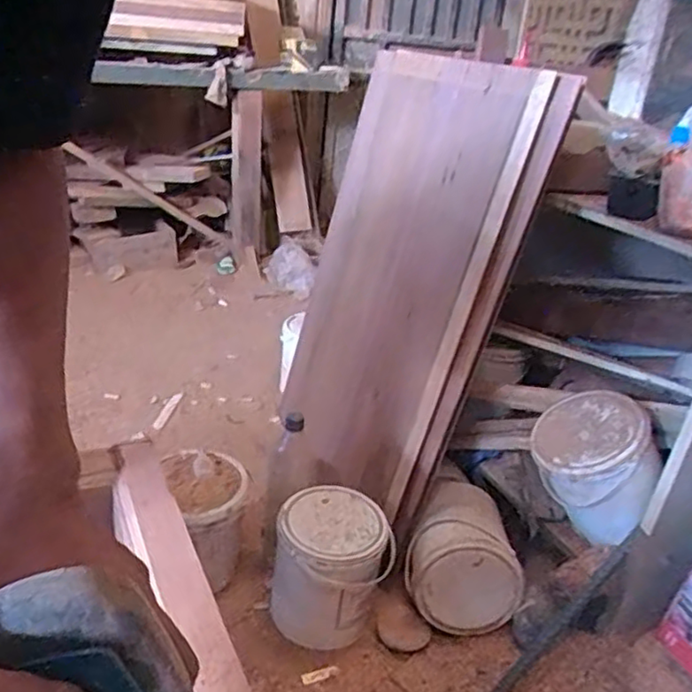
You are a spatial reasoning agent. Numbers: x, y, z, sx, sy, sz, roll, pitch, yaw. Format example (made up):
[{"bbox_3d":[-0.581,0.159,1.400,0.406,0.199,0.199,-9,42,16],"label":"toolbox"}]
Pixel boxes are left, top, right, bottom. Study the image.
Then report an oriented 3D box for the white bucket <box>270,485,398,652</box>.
[{"bbox_3d":[-0.026,0.381,1.128,0.191,0.215,0.190,3,25,-8],"label":"white bucket"}]

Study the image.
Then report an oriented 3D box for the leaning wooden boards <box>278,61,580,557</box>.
[{"bbox_3d":[0.061,-0.127,1.325,0.075,0.882,0.754,7,19,-26],"label":"leaning wooden boards"}]

